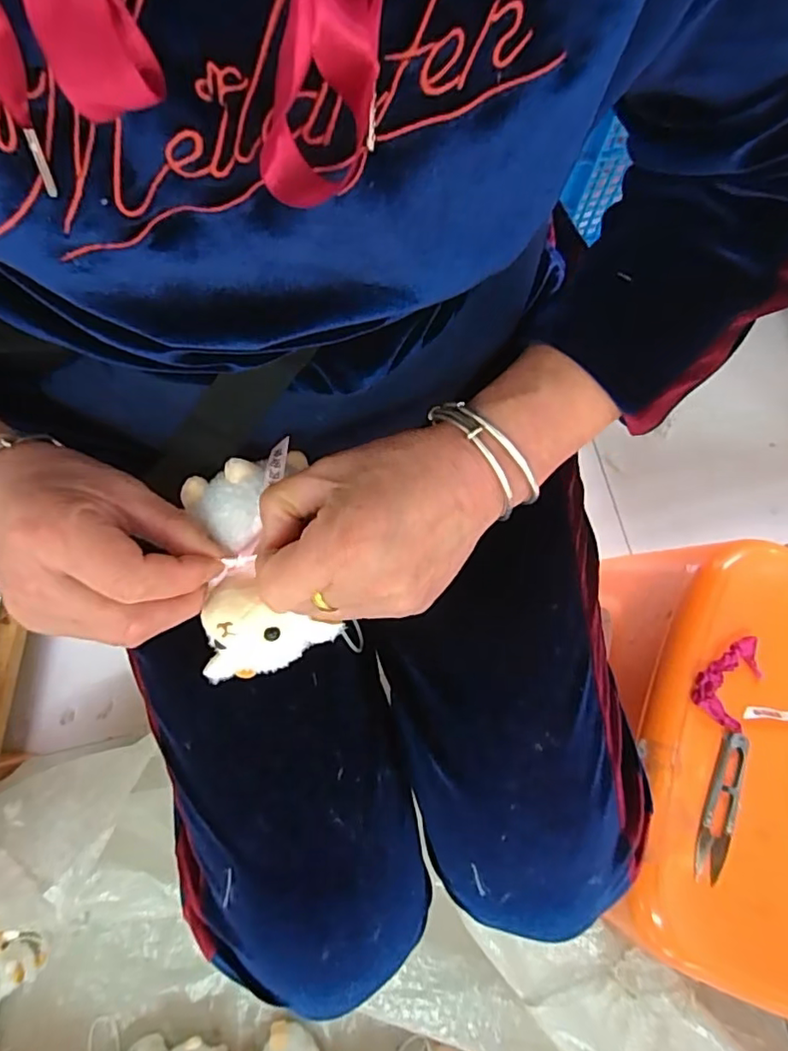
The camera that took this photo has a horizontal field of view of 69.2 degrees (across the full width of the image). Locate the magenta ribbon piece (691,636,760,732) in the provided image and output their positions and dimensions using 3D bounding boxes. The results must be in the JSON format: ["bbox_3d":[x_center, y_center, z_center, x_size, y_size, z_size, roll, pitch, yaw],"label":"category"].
[{"bbox_3d":[0.254,0.114,0.426,0.046,0.023,0.066,31,78,7],"label":"magenta ribbon piece"}]

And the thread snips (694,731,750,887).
[{"bbox_3d":[0.238,0.203,0.415,0.023,0.006,0.104,19,77,4],"label":"thread snips"}]

